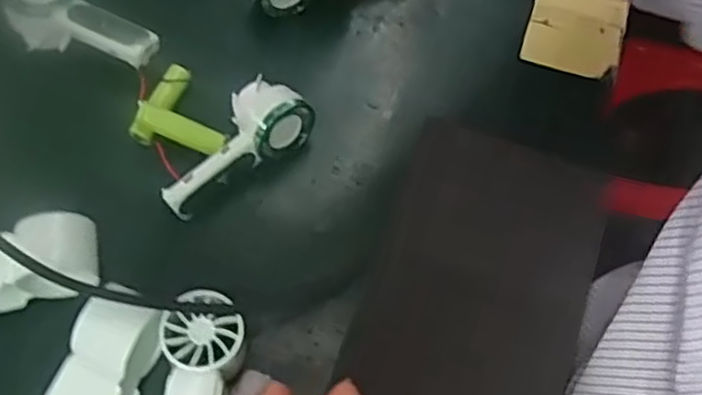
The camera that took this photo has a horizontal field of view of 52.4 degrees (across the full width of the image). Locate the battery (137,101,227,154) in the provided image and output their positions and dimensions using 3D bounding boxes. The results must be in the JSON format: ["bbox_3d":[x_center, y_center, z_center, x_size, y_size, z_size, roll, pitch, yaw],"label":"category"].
[{"bbox_3d":[-0.096,-0.039,0.405,0.049,0.014,0.014,23,68,-11],"label":"battery"}]

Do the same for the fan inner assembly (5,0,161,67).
[{"bbox_3d":[-0.154,-0.100,0.414,0.087,0.029,0.031,16,66,7],"label":"fan inner assembly"}]

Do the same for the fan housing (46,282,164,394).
[{"bbox_3d":[-0.122,0.090,0.341,0.039,0.025,0.091,21,67,9],"label":"fan housing"}]

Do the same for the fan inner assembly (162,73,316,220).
[{"bbox_3d":[-0.062,-0.023,0.396,0.038,0.041,0.091,36,70,15],"label":"fan inner assembly"}]

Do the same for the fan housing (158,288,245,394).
[{"bbox_3d":[-0.070,0.094,0.342,0.037,0.035,0.093,-3,66,-2],"label":"fan housing"}]

